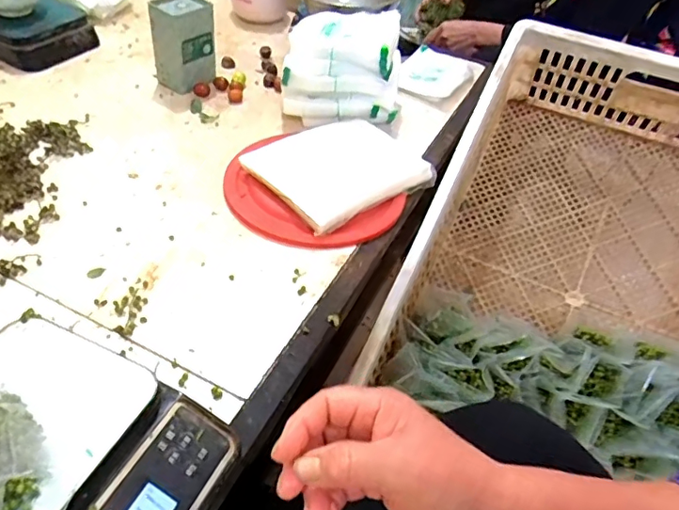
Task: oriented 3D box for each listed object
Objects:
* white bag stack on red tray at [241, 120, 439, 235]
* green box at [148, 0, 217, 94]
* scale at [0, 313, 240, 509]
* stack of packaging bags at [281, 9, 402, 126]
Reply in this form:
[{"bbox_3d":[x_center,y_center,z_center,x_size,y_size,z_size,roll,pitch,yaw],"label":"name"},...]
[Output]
[{"bbox_3d":[0.004,-0.111,0.686,0.204,0.030,0.154,-29,54,-32],"label":"white bag stack on red tray"},{"bbox_3d":[-0.239,-0.323,0.813,0.079,0.125,0.061,-31,55,-33],"label":"green box"},{"bbox_3d":[-0.203,0.142,0.384,0.217,0.057,0.153,21,46,15],"label":"scale"},{"bbox_3d":[0.007,-0.271,0.781,0.165,0.131,0.128,9,44,3],"label":"stack of packaging bags"}]

